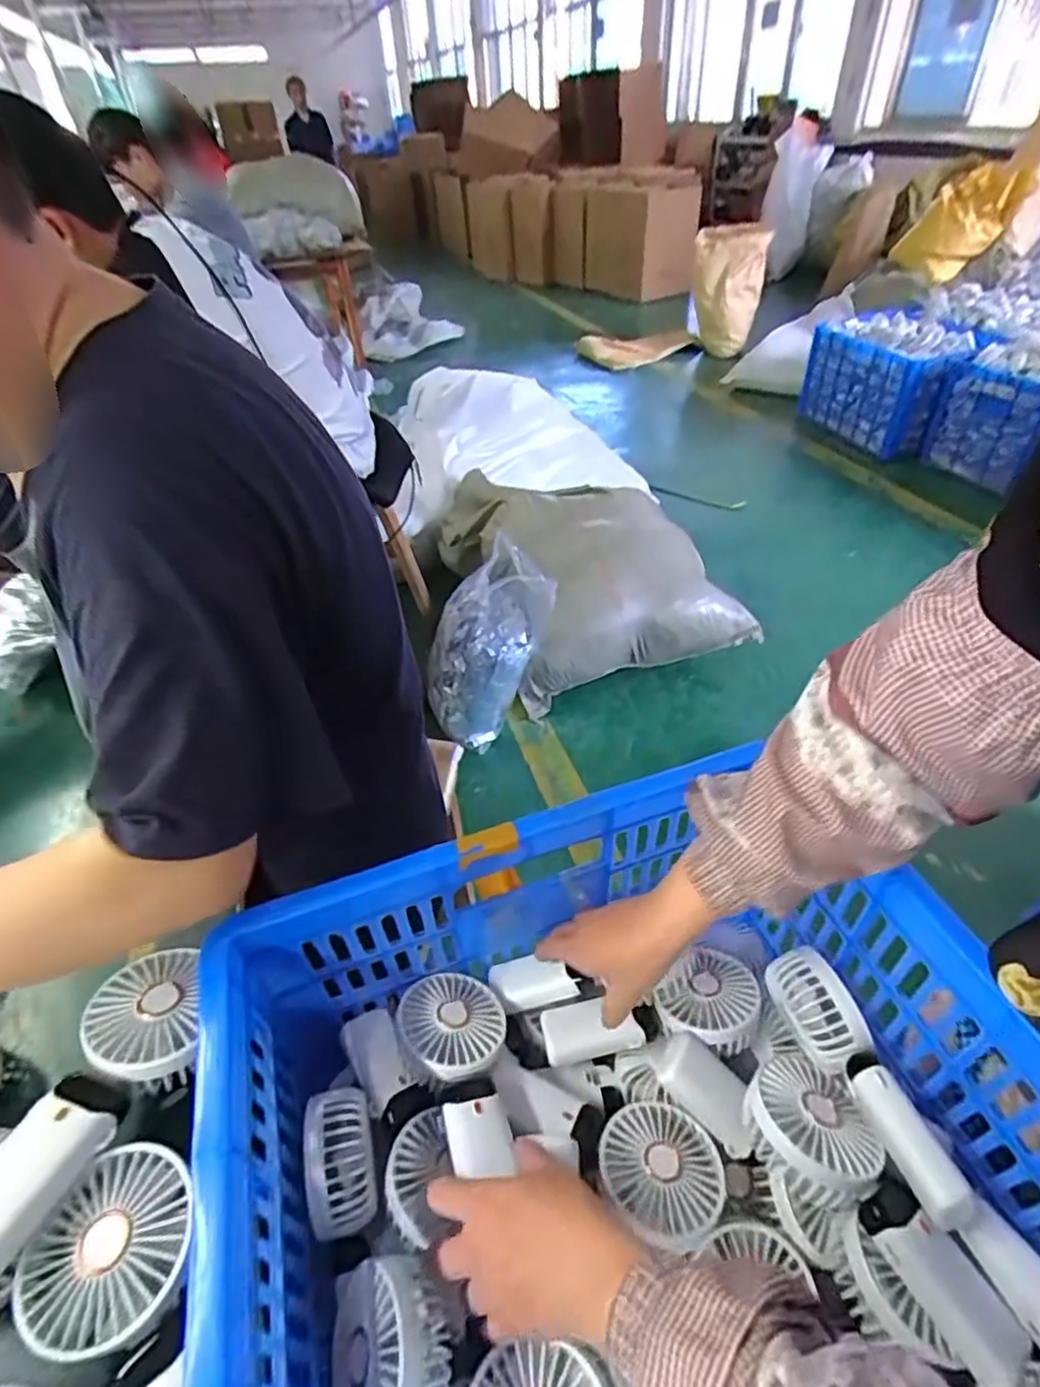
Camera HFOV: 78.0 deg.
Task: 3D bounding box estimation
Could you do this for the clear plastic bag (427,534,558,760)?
[{"bbox_3d":[-0.093,-0.119,1.553,0.206,0.499,0.202,29,17,31],"label":"clear plastic bag"}]

